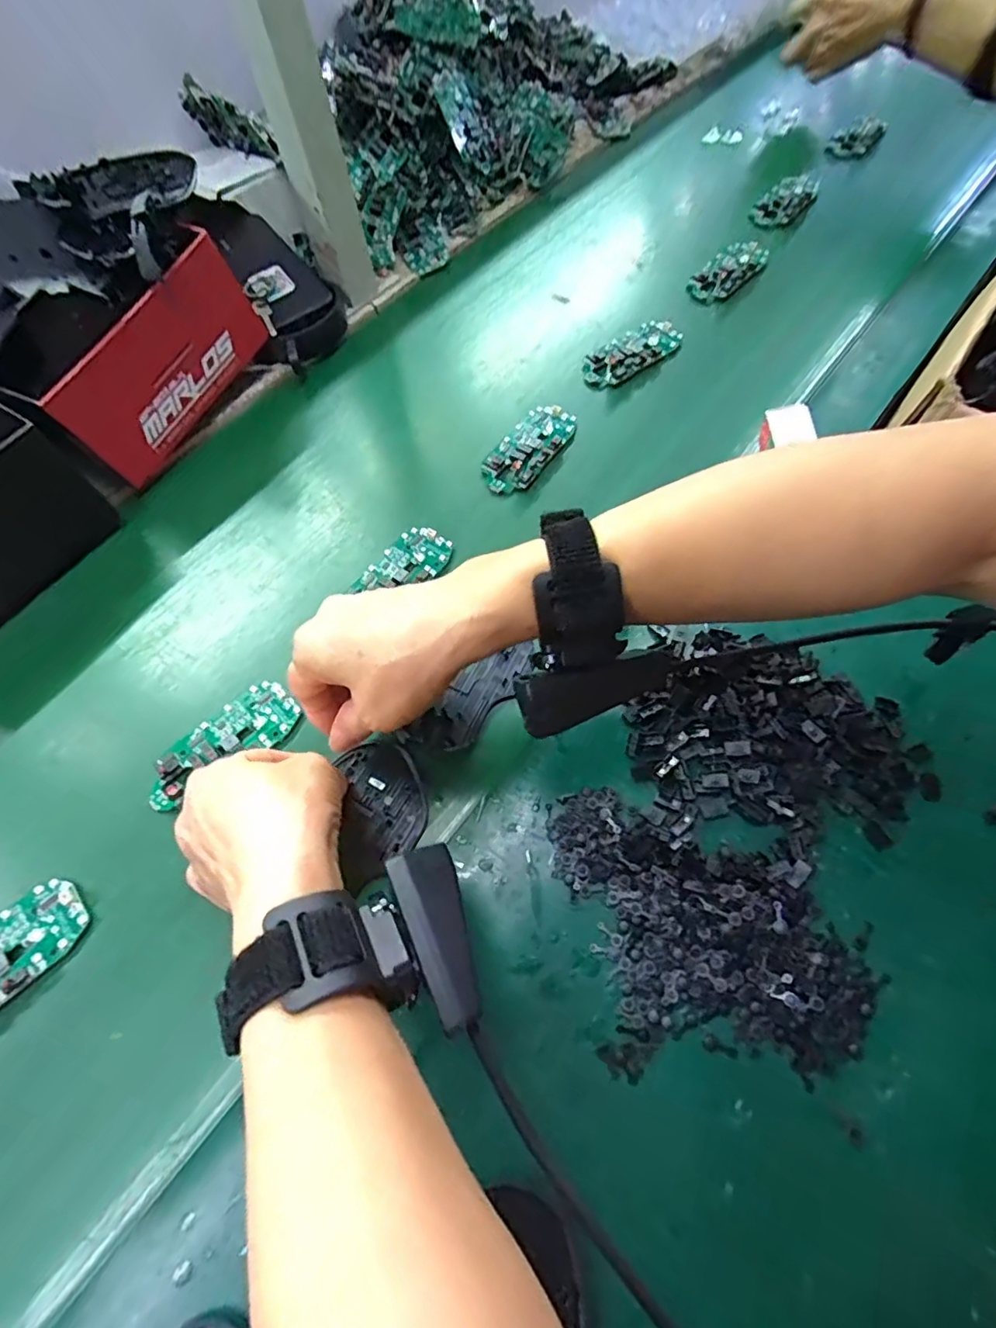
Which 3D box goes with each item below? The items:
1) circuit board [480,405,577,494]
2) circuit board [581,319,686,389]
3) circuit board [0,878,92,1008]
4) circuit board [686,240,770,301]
[{"bbox_3d":[0.025,-0.178,0.461,0.047,0.009,0.097,32,67,18],"label":"circuit board"},{"bbox_3d":[0.120,-0.283,0.511,0.101,0.012,0.044,-37,66,-16],"label":"circuit board"},{"bbox_3d":[-0.266,0.157,0.301,0.045,0.011,0.090,40,70,21],"label":"circuit board"},{"bbox_3d":[0.235,-0.402,0.576,0.047,0.017,0.112,36,69,20],"label":"circuit board"}]

